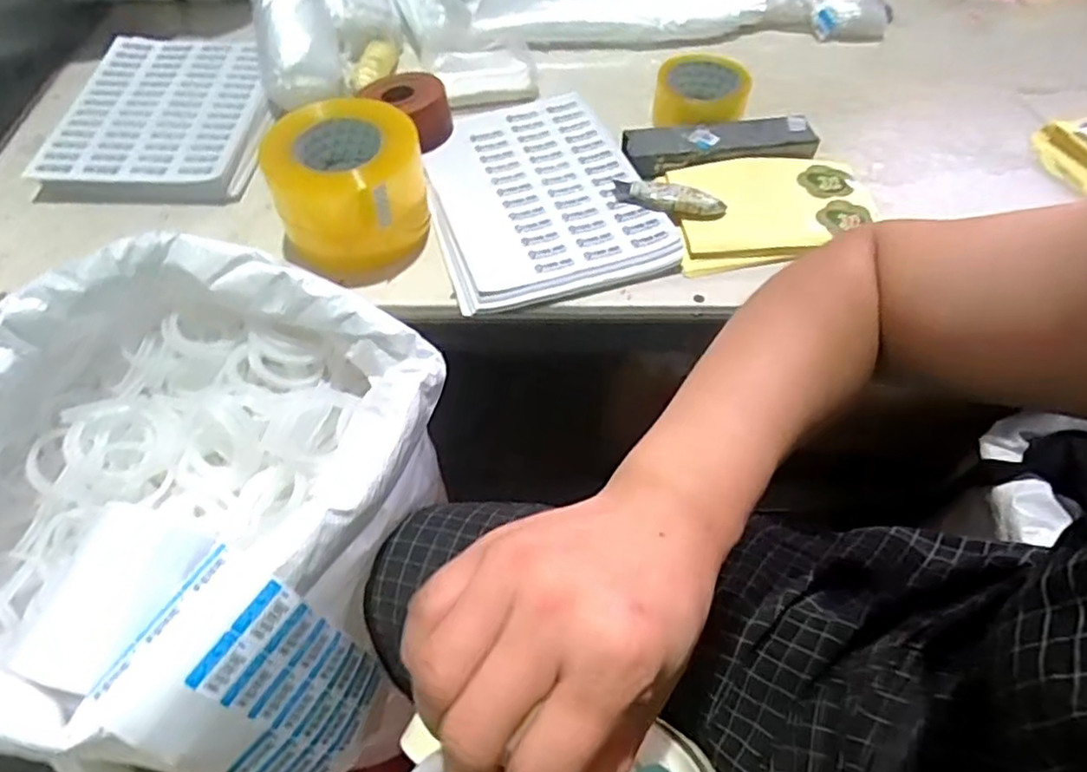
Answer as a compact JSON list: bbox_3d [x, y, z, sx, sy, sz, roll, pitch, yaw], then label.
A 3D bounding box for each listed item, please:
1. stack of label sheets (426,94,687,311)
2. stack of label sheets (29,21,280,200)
[{"bbox_3d":[-0.013,-0.207,0.684,0.210,0.017,0.300,-15,56,-10],"label":"stack of label sheets"},{"bbox_3d":[-0.425,-0.317,0.761,0.218,0.025,0.288,-1,55,0],"label":"stack of label sheets"}]

